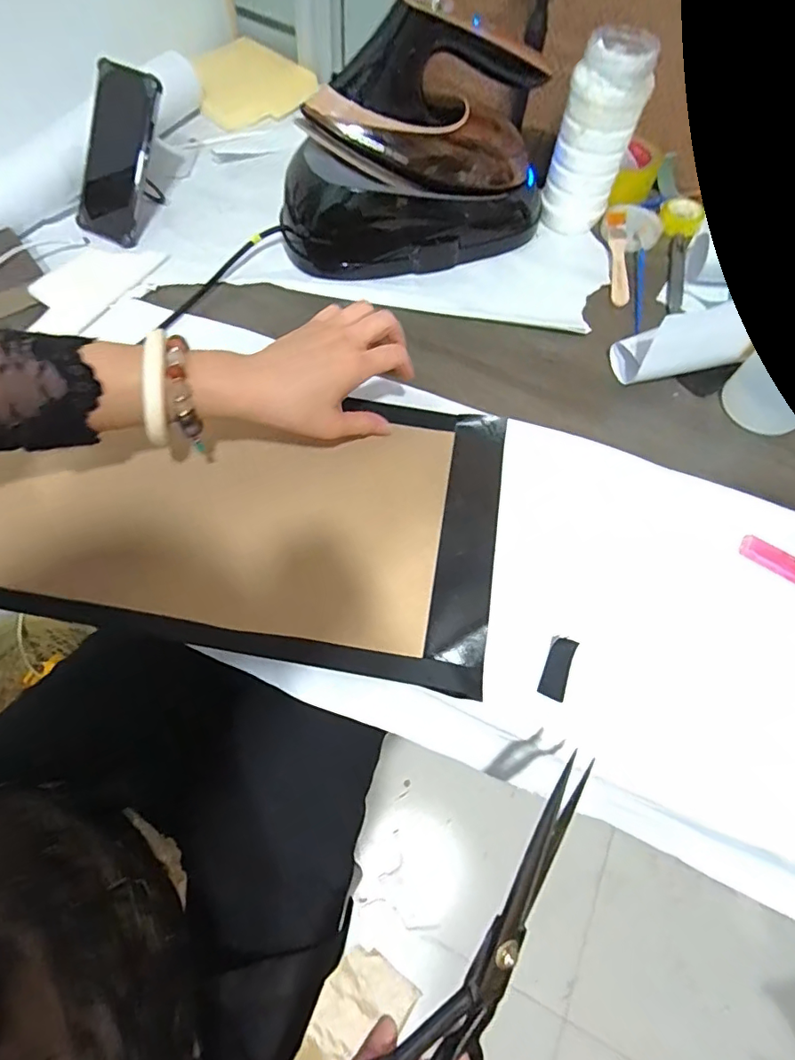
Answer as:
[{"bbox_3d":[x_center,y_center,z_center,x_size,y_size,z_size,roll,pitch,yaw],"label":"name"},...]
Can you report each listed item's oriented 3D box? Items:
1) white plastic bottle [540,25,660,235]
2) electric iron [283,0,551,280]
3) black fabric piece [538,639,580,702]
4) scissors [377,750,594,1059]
[{"bbox_3d":[0.212,-0.422,0.547,0.077,0.165,0.070,21,65,9],"label":"white plastic bottle"},{"bbox_3d":[0.022,-0.387,0.516,0.291,0.182,0.121,-14,65,-8],"label":"electric iron"},{"bbox_3d":[0.121,0.105,0.376,0.017,0.013,0.044,20,65,8],"label":"black fabric piece"},{"bbox_3d":[0.052,0.240,0.283,0.222,0.070,0.020,-47,29,-16],"label":"scissors"}]

